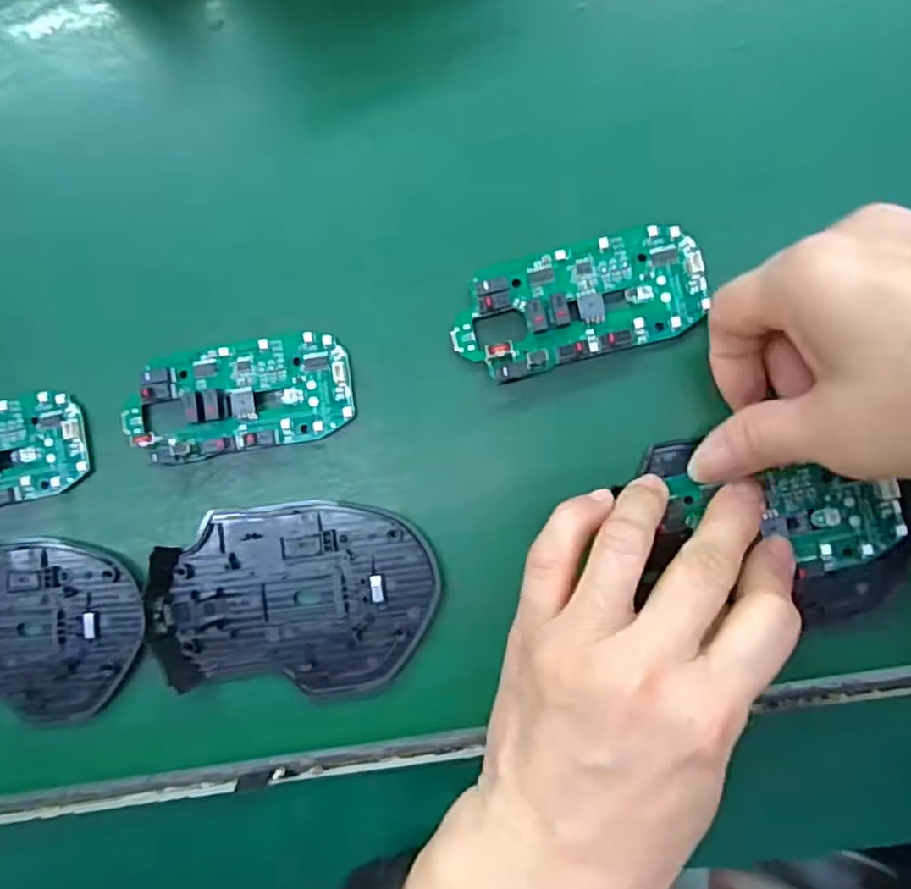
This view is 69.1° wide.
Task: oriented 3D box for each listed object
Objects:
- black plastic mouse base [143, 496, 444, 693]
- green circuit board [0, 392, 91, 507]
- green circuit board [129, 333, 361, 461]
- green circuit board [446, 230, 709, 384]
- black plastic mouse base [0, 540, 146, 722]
[{"bbox_3d":[-0.066,0.063,0.269,0.116,0.007,0.073,-6,88,6],"label":"black plastic mouse base"},{"bbox_3d":[-0.206,0.006,0.283,0.090,0.013,0.044,-14,87,6],"label":"green circuit board"},{"bbox_3d":[-0.091,-0.020,0.274,0.096,0.009,0.045,-10,87,6],"label":"green circuit board"},{"bbox_3d":[0.047,-0.056,0.258,0.097,0.009,0.044,-15,87,6],"label":"green circuit board"},{"bbox_3d":[-0.188,0.078,0.279,0.111,0.010,0.070,3,89,7],"label":"black plastic mouse base"}]

